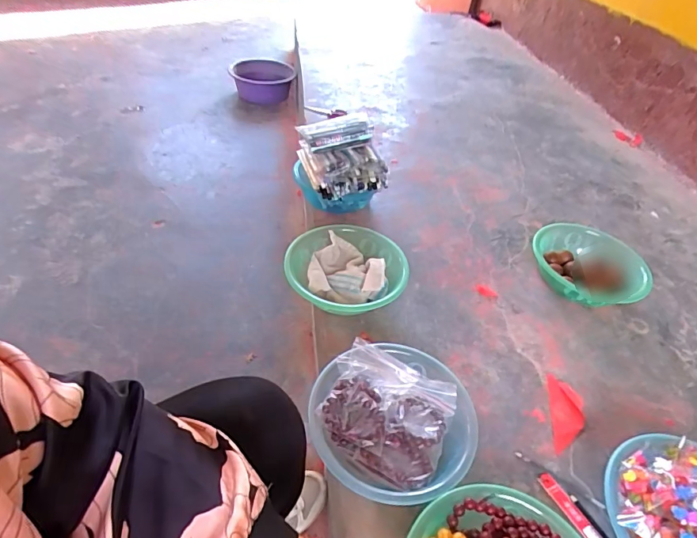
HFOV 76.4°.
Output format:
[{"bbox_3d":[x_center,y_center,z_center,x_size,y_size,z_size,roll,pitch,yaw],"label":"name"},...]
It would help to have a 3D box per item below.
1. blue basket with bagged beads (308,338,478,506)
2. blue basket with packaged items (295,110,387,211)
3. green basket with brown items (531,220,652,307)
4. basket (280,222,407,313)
[{"bbox_3d":[0.063,0.228,0.659,0.231,0.072,0.229,4,43,-4],"label":"blue basket with bagged beads"},{"bbox_3d":[-0.018,-0.247,1.049,0.190,0.220,0.151,-8,45,-16],"label":"blue basket with packaged items"},{"bbox_3d":[0.519,-0.005,0.965,0.195,0.084,0.229,-9,45,-17],"label":"green basket with brown items"},{"bbox_3d":[-0.010,-0.006,0.881,0.220,0.100,0.232,-1,43,-9],"label":"basket"}]

